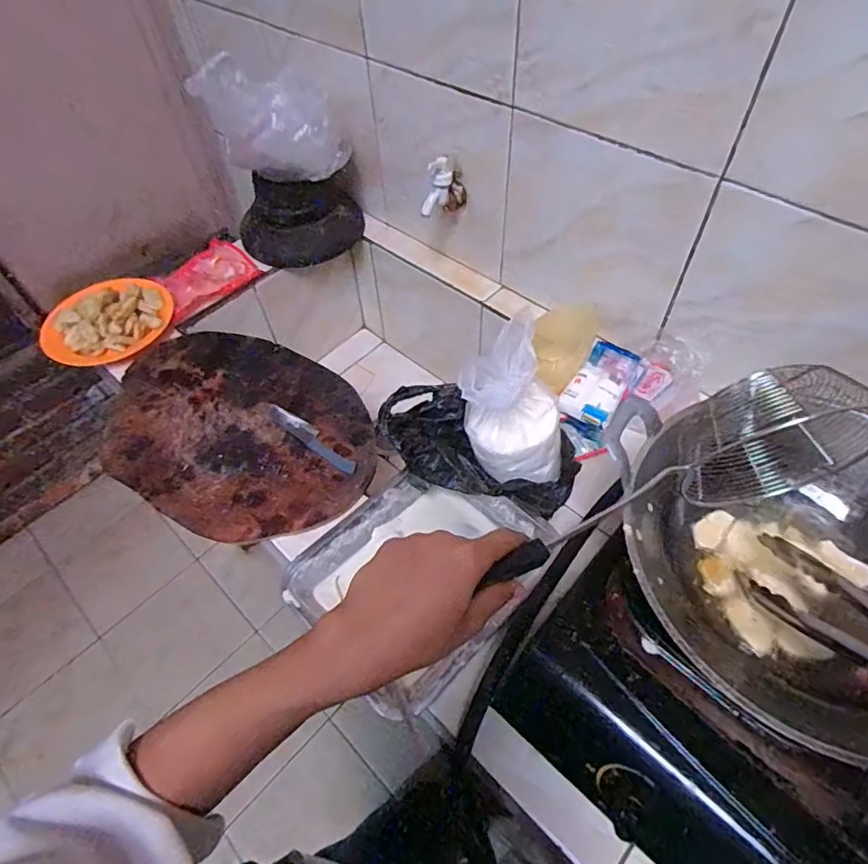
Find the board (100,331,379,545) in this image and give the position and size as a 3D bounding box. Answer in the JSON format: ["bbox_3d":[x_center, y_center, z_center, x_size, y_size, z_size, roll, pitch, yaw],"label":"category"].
[{"bbox_3d":[-0.295,-0.013,0.776,0.445,0.021,0.300,27,60,20],"label":"board"}]

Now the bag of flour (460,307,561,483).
[{"bbox_3d":[0.092,-0.030,0.596,0.116,0.184,0.085,-1,54,2],"label":"bag of flour"}]

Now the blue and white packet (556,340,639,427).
[{"bbox_3d":[0.245,-0.074,0.772,0.074,0.031,0.138,27,60,20],"label":"blue and white packet"}]

